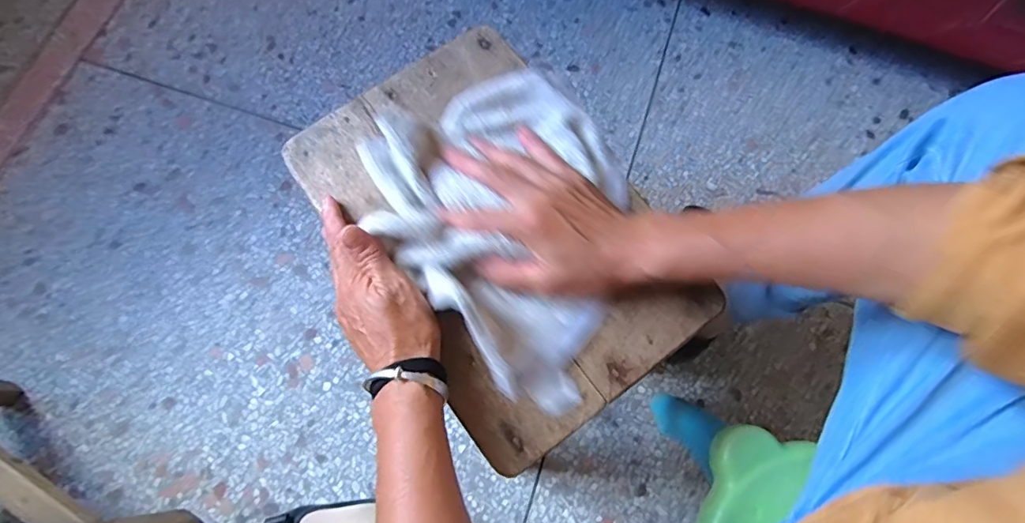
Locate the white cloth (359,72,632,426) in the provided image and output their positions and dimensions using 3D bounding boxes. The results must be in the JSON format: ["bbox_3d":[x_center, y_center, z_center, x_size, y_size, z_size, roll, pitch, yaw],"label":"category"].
[{"bbox_3d":[0.014,-0.035,0.380,0.177,0.043,0.239,-33,77,-11],"label":"white cloth"}]

